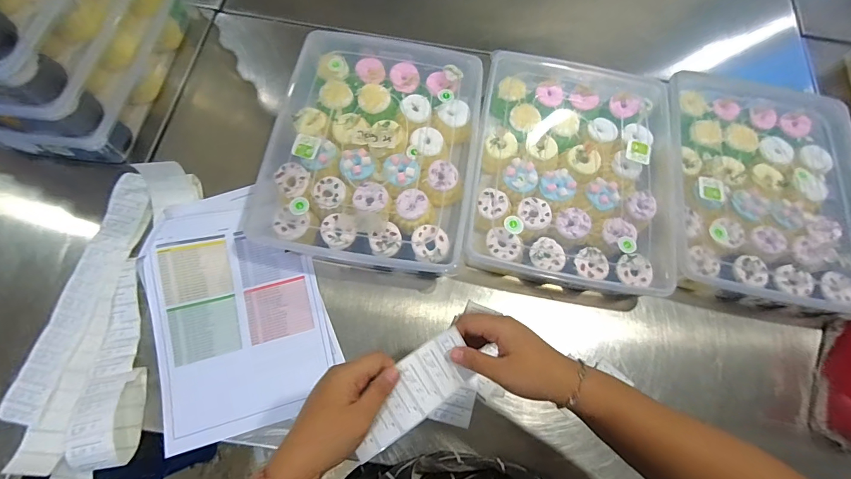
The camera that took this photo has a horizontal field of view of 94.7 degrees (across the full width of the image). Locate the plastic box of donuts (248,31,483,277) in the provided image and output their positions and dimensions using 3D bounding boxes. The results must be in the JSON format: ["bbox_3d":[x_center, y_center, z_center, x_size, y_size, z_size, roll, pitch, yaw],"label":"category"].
[{"bbox_3d":[-0.072,-0.144,0.596,0.293,0.064,0.387,7,69,-2],"label":"plastic box of donuts"}]

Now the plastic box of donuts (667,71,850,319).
[{"bbox_3d":[0.515,-0.083,0.618,0.307,0.085,0.383,10,69,0],"label":"plastic box of donuts"}]

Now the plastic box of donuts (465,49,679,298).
[{"bbox_3d":[0.217,-0.107,0.607,0.290,0.073,0.369,10,69,-1],"label":"plastic box of donuts"}]

